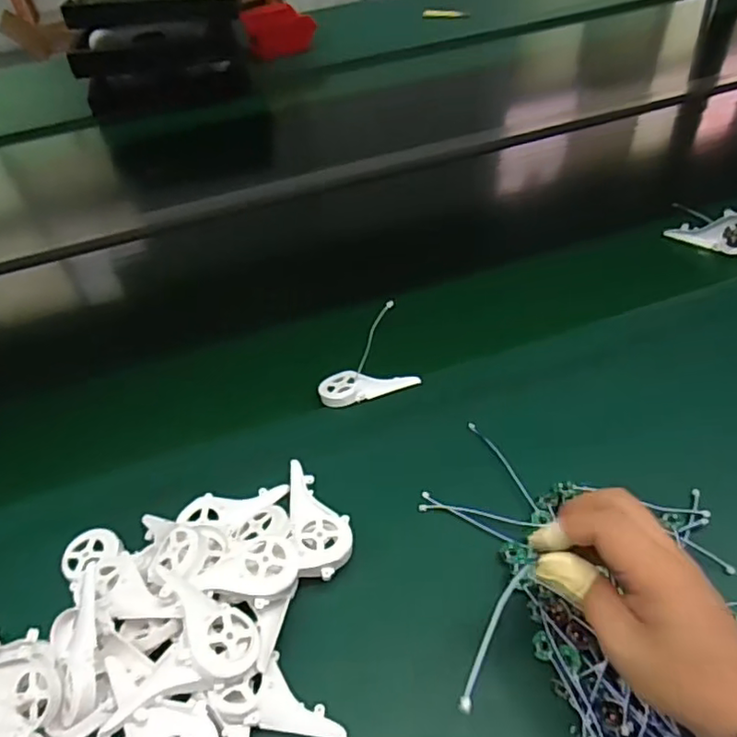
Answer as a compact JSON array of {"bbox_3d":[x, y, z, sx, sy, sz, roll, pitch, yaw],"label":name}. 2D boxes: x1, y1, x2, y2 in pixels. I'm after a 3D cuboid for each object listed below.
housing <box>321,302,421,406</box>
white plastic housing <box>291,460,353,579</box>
[{"bbox_3d":[-0.003,-0.007,0.552,0.088,0.068,0.050,-24,49,-16],"label":"housing"},{"bbox_3d":[-0.039,0.113,0.463,0.046,0.020,0.101,-8,47,-1],"label":"white plastic housing"}]

